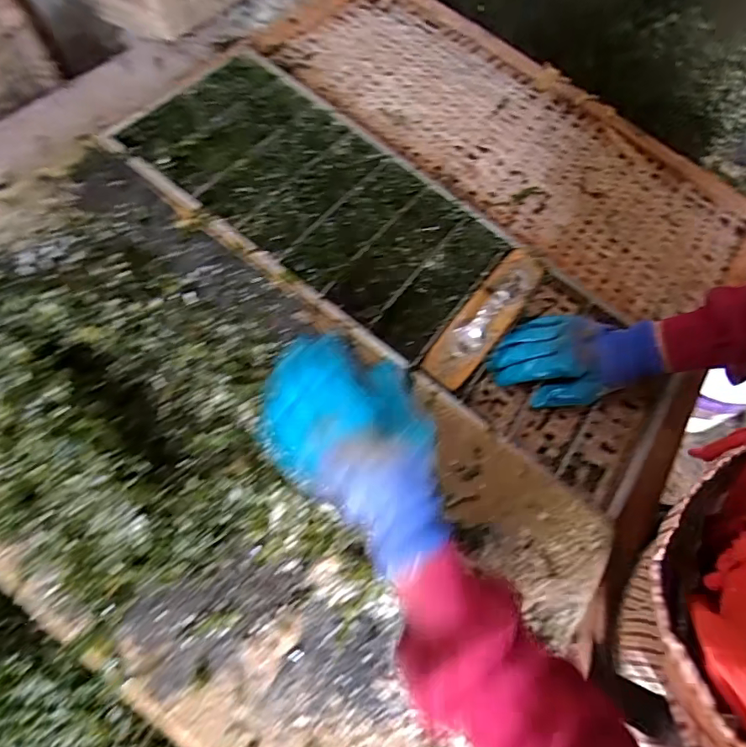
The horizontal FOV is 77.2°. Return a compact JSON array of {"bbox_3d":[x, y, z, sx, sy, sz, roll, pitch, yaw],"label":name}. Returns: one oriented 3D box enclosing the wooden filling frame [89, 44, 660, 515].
[{"bbox_3d":[0.031,-0.137,0.556,0.700,0.044,0.245,41,69,6],"label":"wooden filling frame"}]

